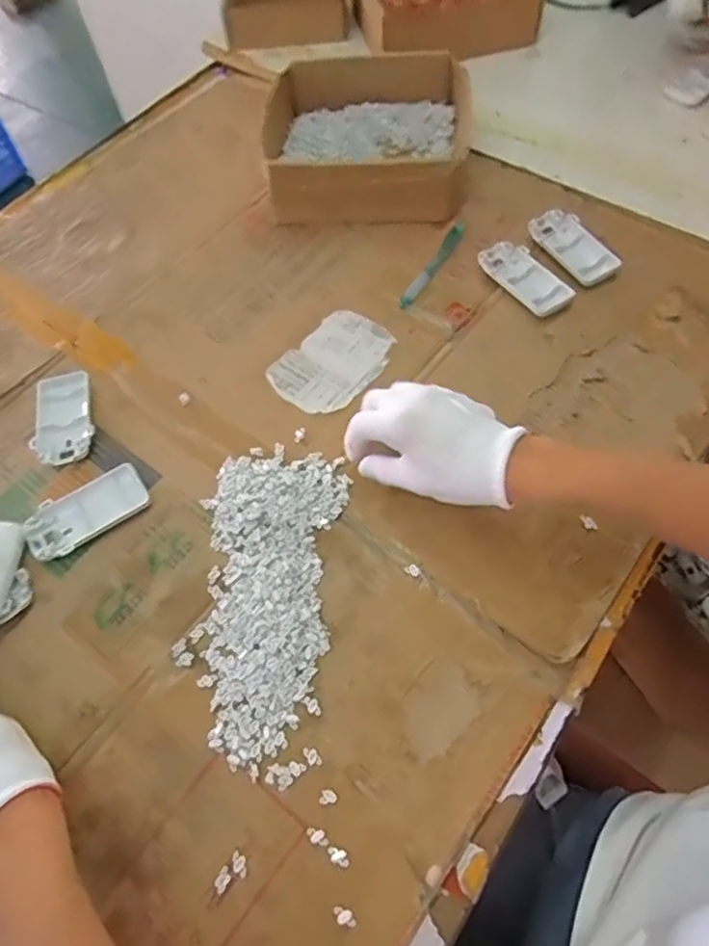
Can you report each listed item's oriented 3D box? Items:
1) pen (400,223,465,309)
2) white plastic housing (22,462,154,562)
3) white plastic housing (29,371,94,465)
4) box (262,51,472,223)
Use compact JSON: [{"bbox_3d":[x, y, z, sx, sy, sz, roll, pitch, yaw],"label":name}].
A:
[{"bbox_3d":[0.080,-0.211,0.631,0.013,0.017,0.121,29,67,19],"label":"pen"},{"bbox_3d":[-0.218,0.033,0.516,0.098,0.017,0.047,-36,64,-15],"label":"white plastic housing"},{"bbox_3d":[-0.258,-0.049,0.563,0.047,0.018,0.091,-13,61,-3],"label":"white plastic housing"},{"bbox_3d":[0.013,-0.368,0.698,0.219,0.064,0.199,5,61,7],"label":"box"}]

